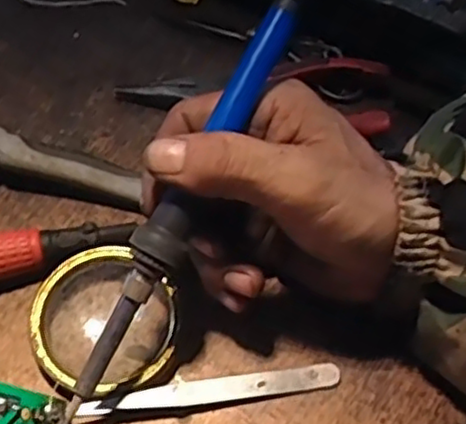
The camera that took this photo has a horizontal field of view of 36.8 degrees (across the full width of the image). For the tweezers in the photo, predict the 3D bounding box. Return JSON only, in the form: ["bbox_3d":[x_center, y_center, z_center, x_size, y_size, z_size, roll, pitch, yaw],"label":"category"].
[{"bbox_3d":[-0.009,0.078,0.307,0.112,0.010,0.012,-7,64,-5],"label":"tweezers"}]

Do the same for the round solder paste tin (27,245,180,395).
[{"bbox_3d":[-0.057,0.050,0.319,0.066,0.015,0.064,1,63,-1],"label":"round solder paste tin"}]

